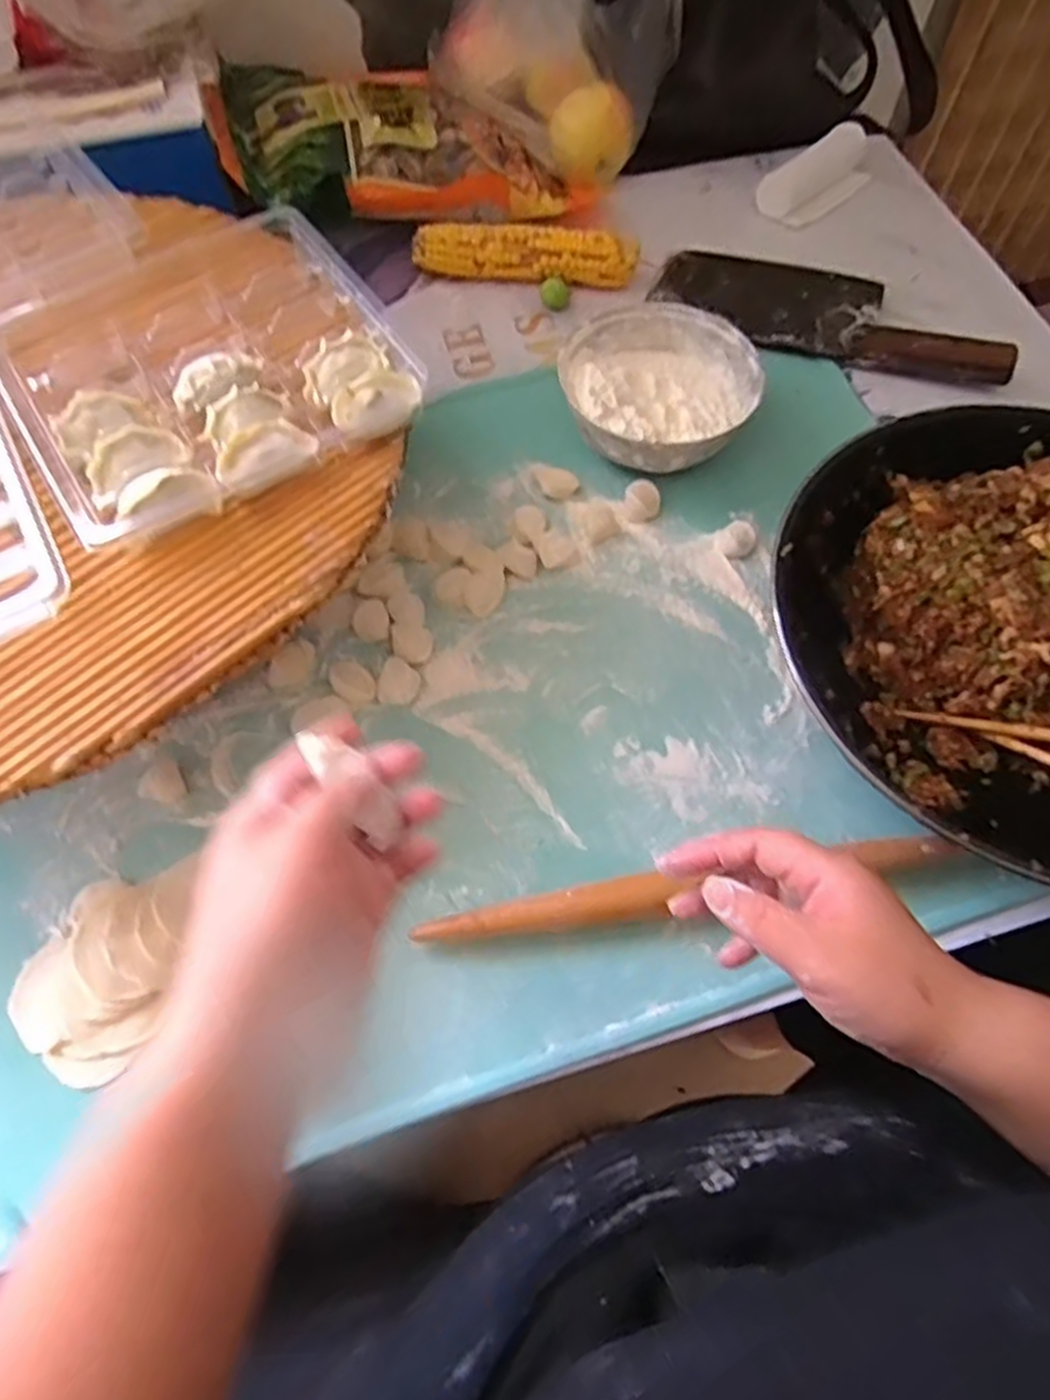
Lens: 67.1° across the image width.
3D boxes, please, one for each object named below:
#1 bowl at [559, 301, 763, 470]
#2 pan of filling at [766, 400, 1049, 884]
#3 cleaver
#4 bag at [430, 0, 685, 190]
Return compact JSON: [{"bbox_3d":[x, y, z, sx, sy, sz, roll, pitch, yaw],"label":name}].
[{"bbox_3d":[0.097,-0.231,0.594,0.144,0.054,0.141,0,64,-1],"label":"bowl"},{"bbox_3d":[0.297,-0.029,0.478,0.307,0.096,0.302,0,64,-1],"label":"pan of filling"},{"bbox_3d":[0.255,-0.333,0.666,0.292,0.034,0.114,18,65,8],"label":"cleaver"},{"bbox_3d":[0.025,-0.612,0.683,0.194,0.215,0.130,31,67,13],"label":"bag"}]

